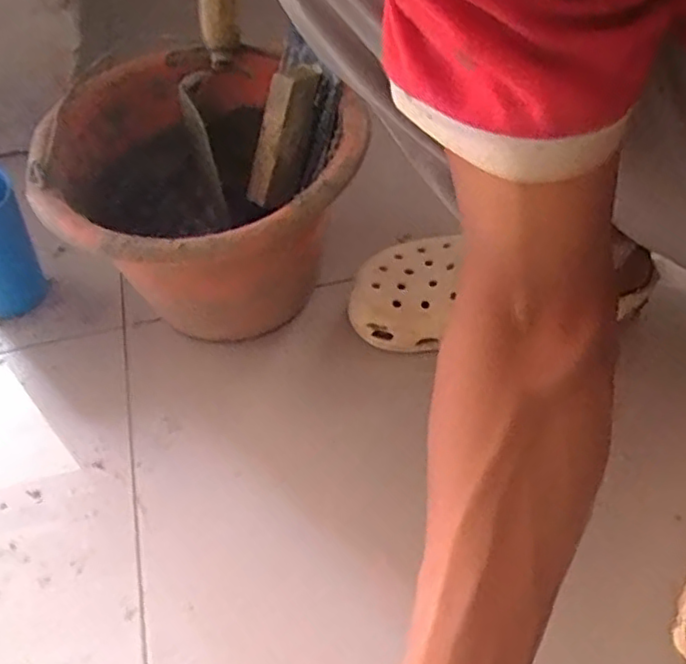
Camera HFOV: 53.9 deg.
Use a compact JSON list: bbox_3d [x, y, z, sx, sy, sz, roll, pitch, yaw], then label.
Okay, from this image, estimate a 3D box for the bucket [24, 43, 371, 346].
[{"bbox_3d":[-0.115,-0.101,0.576,0.224,0.185,0.247,-34,57,-22],"label":"bucket"}]

